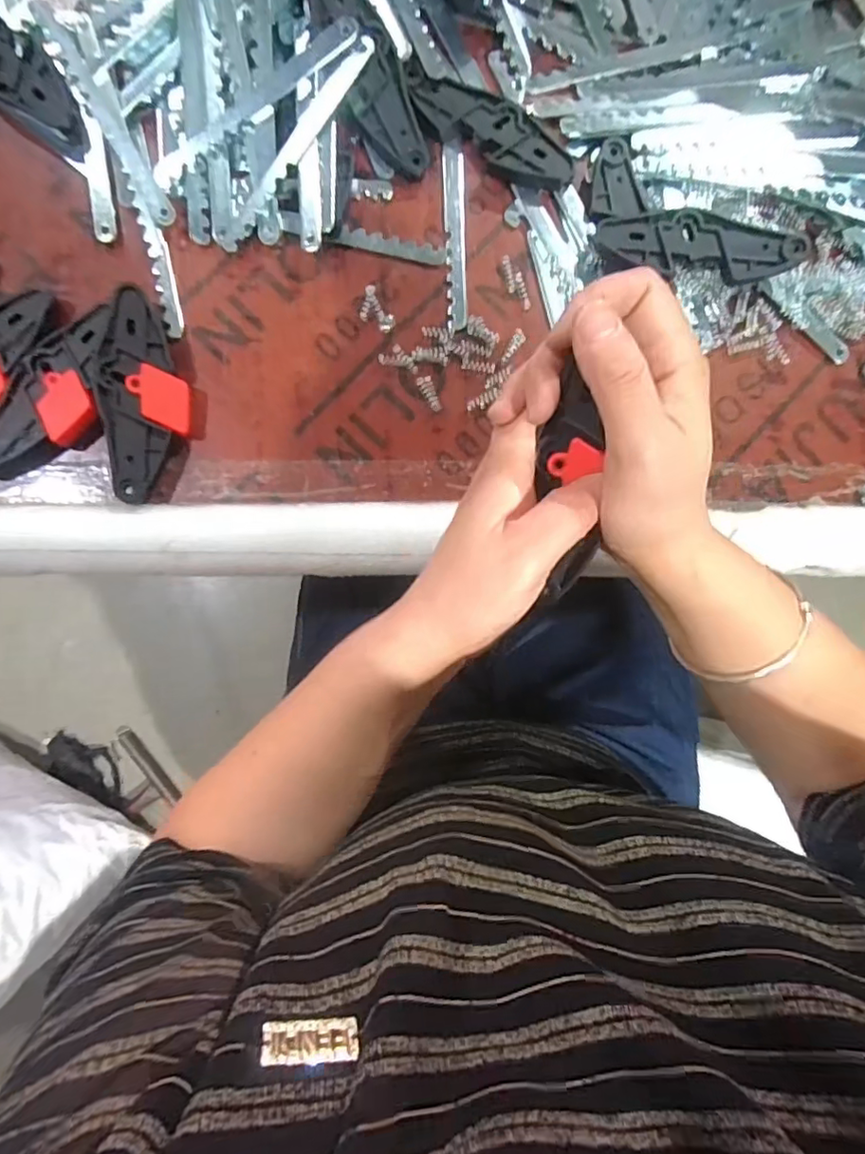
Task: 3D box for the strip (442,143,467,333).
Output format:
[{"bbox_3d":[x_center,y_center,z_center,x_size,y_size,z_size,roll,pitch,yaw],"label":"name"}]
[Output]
[{"bbox_3d":[0.015,-0.220,0.371,0.013,0.004,0.122,-2,88,0],"label":"strip"}]

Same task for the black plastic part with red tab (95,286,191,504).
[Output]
[{"bbox_3d":[-0.171,-0.107,0.342,0.045,0.020,0.118,-6,89,-2],"label":"black plastic part with red tab"}]

